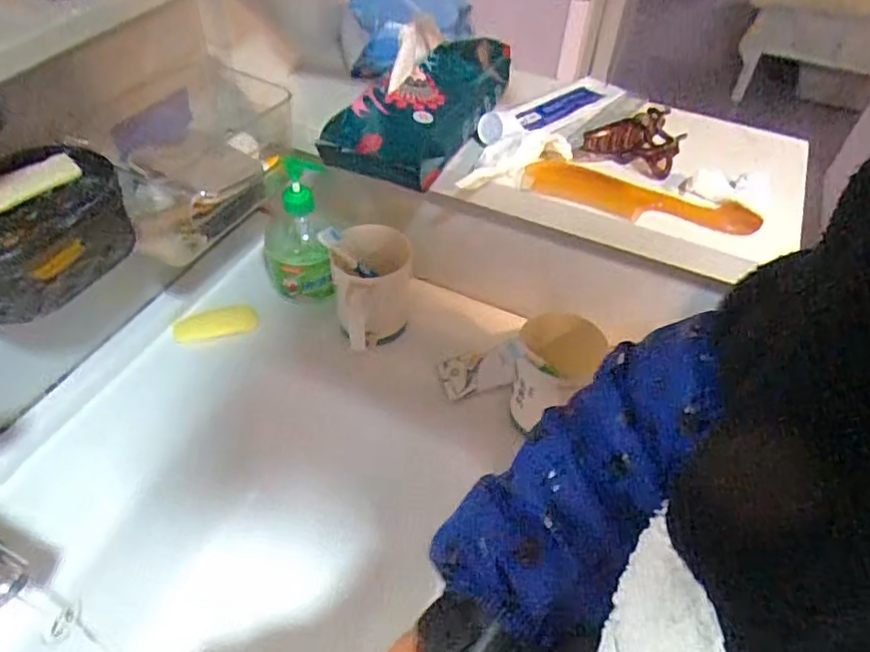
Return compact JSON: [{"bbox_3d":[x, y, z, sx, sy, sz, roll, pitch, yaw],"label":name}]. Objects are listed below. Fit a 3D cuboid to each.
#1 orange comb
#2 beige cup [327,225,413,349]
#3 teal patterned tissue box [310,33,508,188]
[{"bbox_3d":[0.186,-0.117,0.555,0.207,0.015,0.058,17,50,11],"label":"orange comb"},{"bbox_3d":[-0.064,-0.037,0.628,0.078,0.120,0.071,2,48,-2],"label":"beige cup"},{"bbox_3d":[-0.009,-0.225,0.591,0.117,0.083,0.222,17,50,11],"label":"teal patterned tissue box"}]

